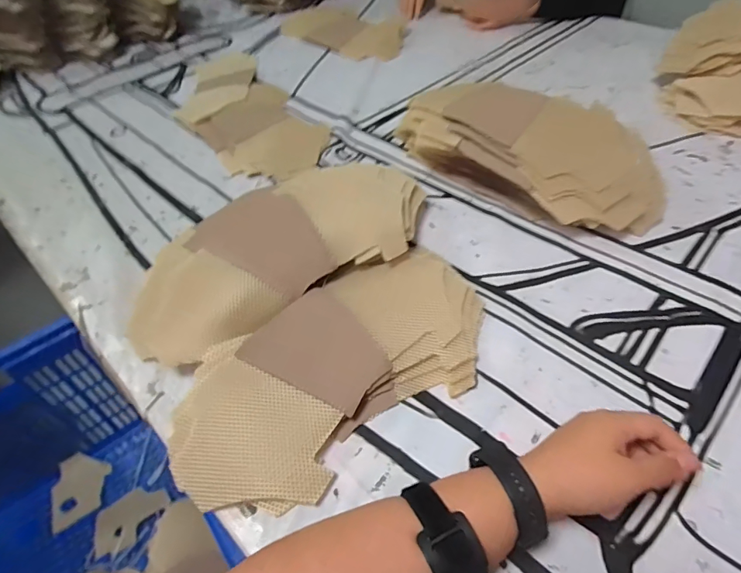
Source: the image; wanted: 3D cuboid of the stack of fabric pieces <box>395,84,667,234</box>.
[{"bbox_3d":[0.190,-0.169,0.585,0.349,0.108,0.158,27,56,26],"label":"stack of fabric pieces"}]

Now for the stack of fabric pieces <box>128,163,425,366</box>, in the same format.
[{"bbox_3d":[-0.092,-0.039,0.515,0.363,0.073,0.178,-35,55,-24],"label":"stack of fabric pieces"}]

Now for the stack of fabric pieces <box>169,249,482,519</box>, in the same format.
[{"bbox_3d":[-0.026,0.073,0.430,0.315,0.037,0.160,-30,53,-21],"label":"stack of fabric pieces"}]

